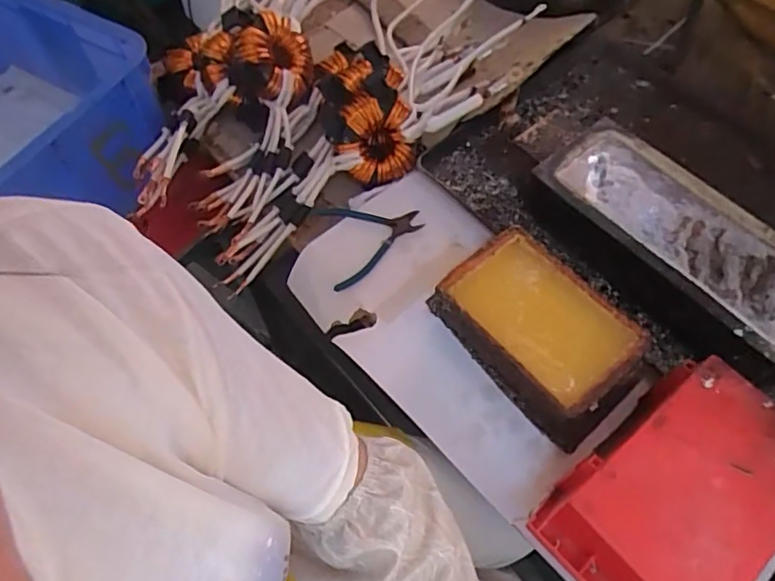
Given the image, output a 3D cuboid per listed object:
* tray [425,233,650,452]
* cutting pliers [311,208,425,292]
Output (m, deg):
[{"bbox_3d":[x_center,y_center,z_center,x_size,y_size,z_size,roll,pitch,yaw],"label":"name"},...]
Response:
[{"bbox_3d":[0.165,0.044,0.637,0.139,0.068,0.223,-36,66,-18],"label":"tray"},{"bbox_3d":[-0.021,-0.077,0.742,0.130,0.018,0.134,-16,62,-9],"label":"cutting pliers"}]

